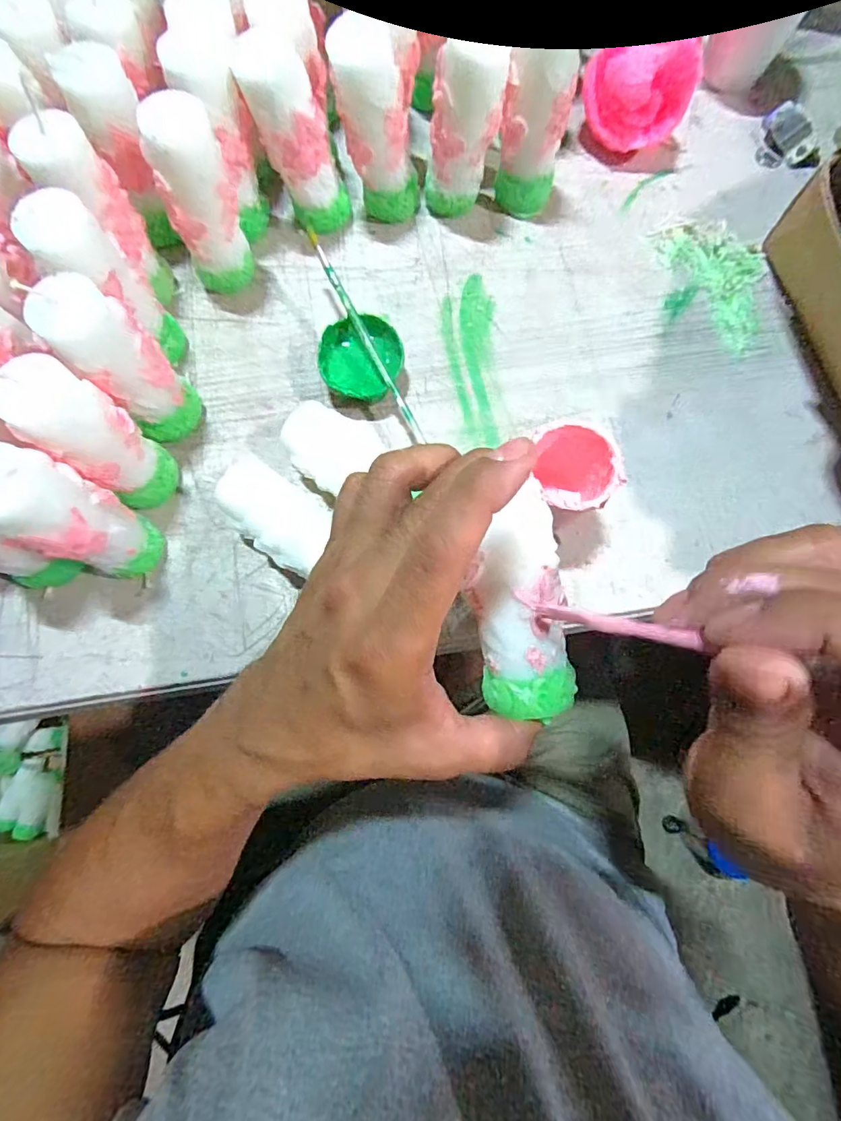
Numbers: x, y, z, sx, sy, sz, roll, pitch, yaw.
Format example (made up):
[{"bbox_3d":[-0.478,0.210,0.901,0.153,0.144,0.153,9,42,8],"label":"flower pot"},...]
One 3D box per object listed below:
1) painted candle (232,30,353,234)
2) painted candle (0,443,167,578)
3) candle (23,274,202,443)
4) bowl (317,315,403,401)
[{"bbox_3d":[-0.078,-0.270,0.333,0.052,0.101,0.042,-11,77,-2],"label":"painted candle"},{"bbox_3d":[-0.181,-0.020,0.269,0.039,0.110,0.043,23,78,6],"label":"painted candle"},{"bbox_3d":[-0.166,-0.109,0.292,0.039,0.105,0.039,0,77,0],"label":"candle"},{"bbox_3d":[-0.038,-0.128,0.334,0.051,0.030,0.050,0,77,0],"label":"bowl"}]

